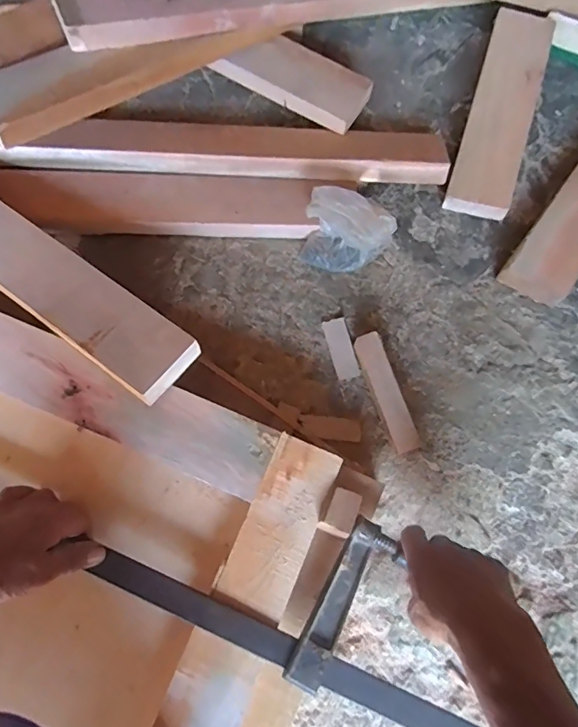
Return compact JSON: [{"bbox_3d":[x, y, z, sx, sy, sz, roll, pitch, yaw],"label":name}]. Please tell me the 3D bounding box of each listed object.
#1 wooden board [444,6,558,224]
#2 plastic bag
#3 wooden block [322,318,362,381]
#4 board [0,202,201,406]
[{"bbox_3d":[0.292,-0.346,0.672,0.082,0.017,0.303,16,83,13],"label":"wooden board"},{"bbox_3d":[0.074,-0.164,0.622,0.109,0.080,0.077,14,76,2],"label":"plastic bag"},{"bbox_3d":[0.067,-0.019,0.622,0.029,0.009,0.079,-15,77,-5],"label":"wooden block"},{"bbox_3d":[-0.358,-0.155,0.564,0.604,0.030,0.078,35,84,12],"label":"board"}]

